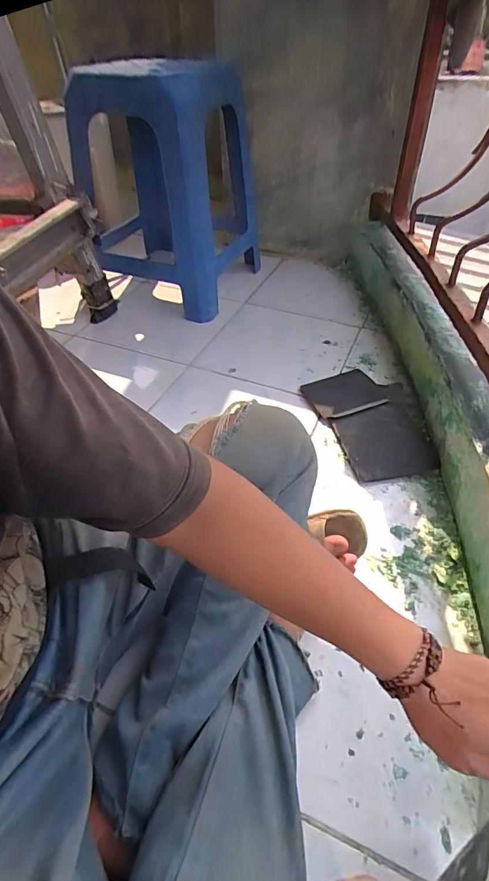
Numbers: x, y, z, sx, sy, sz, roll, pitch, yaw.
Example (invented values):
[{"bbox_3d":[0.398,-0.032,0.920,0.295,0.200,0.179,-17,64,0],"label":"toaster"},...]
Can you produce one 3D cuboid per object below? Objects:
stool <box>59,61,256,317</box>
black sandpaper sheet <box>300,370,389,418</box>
[{"bbox_3d":[-0.179,-0.603,1.070,0.348,0.436,0.339,14,47,17],"label":"stool"},{"bbox_3d":[0.199,-0.094,0.858,0.156,0.010,0.121,-20,46,-17],"label":"black sandpaper sheet"}]

